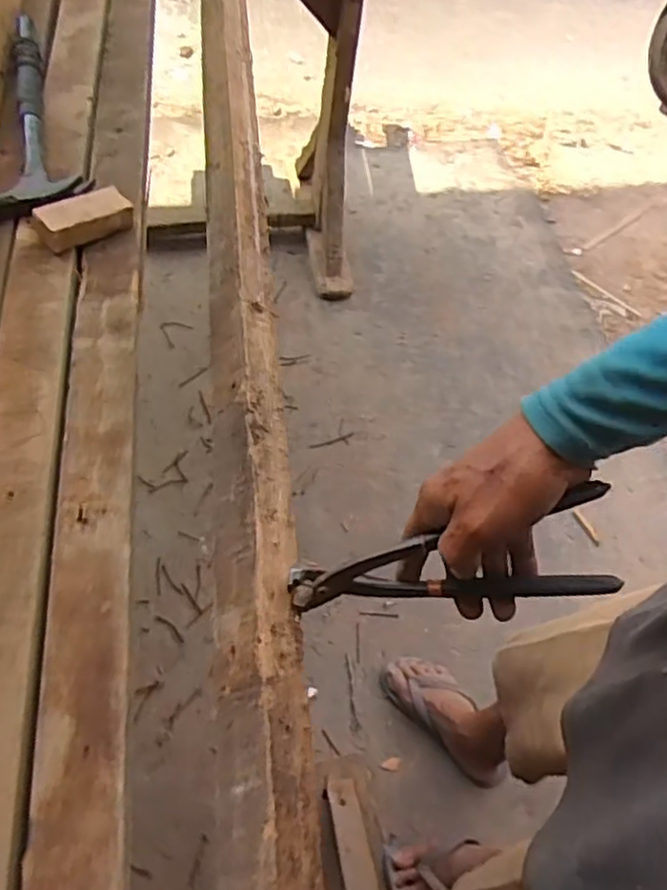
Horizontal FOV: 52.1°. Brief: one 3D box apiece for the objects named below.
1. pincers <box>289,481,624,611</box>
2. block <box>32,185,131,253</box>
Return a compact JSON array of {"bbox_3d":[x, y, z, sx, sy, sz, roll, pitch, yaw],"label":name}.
[{"bbox_3d":[0.073,0.079,0.453,0.216,0.073,0.033,-8,54,13],"label":"pincers"},{"bbox_3d":[-0.244,-0.224,0.668,0.092,0.030,0.041,-26,63,-20],"label":"block"}]

